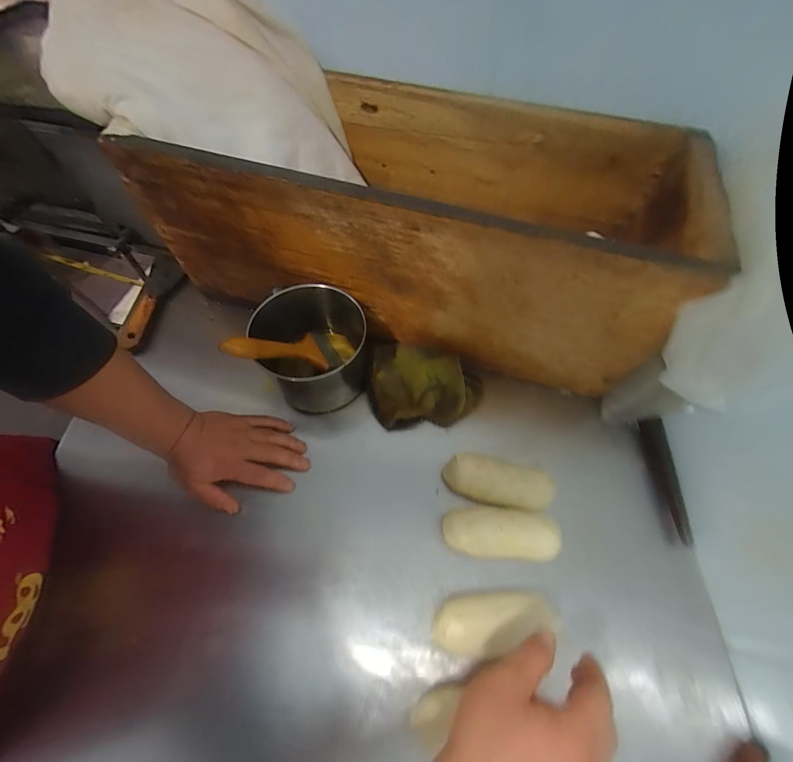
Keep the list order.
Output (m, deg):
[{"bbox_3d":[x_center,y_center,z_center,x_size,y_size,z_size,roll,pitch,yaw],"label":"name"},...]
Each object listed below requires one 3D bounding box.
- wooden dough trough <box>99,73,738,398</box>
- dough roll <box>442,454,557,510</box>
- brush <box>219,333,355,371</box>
[{"bbox_3d":[0.025,-0.211,0.464,0.600,0.217,0.253,17,63,8],"label":"wooden dough trough"},{"bbox_3d":[0.123,0.120,0.411,0.125,0.035,0.054,12,63,6],"label":"dough roll"},{"bbox_3d":[-0.127,-0.042,0.437,0.053,0.022,0.190,50,29,22],"label":"brush"}]

